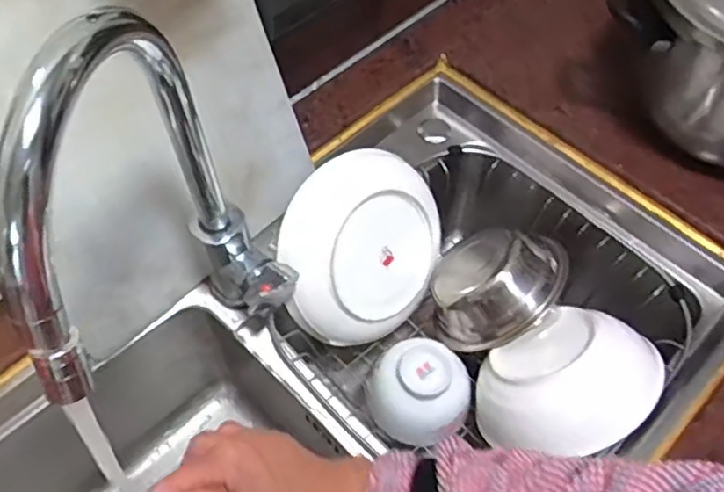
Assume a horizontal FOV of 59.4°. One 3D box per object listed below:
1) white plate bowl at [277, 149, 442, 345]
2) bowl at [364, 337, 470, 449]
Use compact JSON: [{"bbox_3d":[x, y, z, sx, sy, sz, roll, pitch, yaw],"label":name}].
[{"bbox_3d":[0.007,0.003,0.651,0.181,0.187,0.033,-23,23,-33],"label":"white plate bowl"},{"bbox_3d":[0.060,0.147,0.649,0.100,0.063,0.091,0,58,0],"label":"bowl"}]

